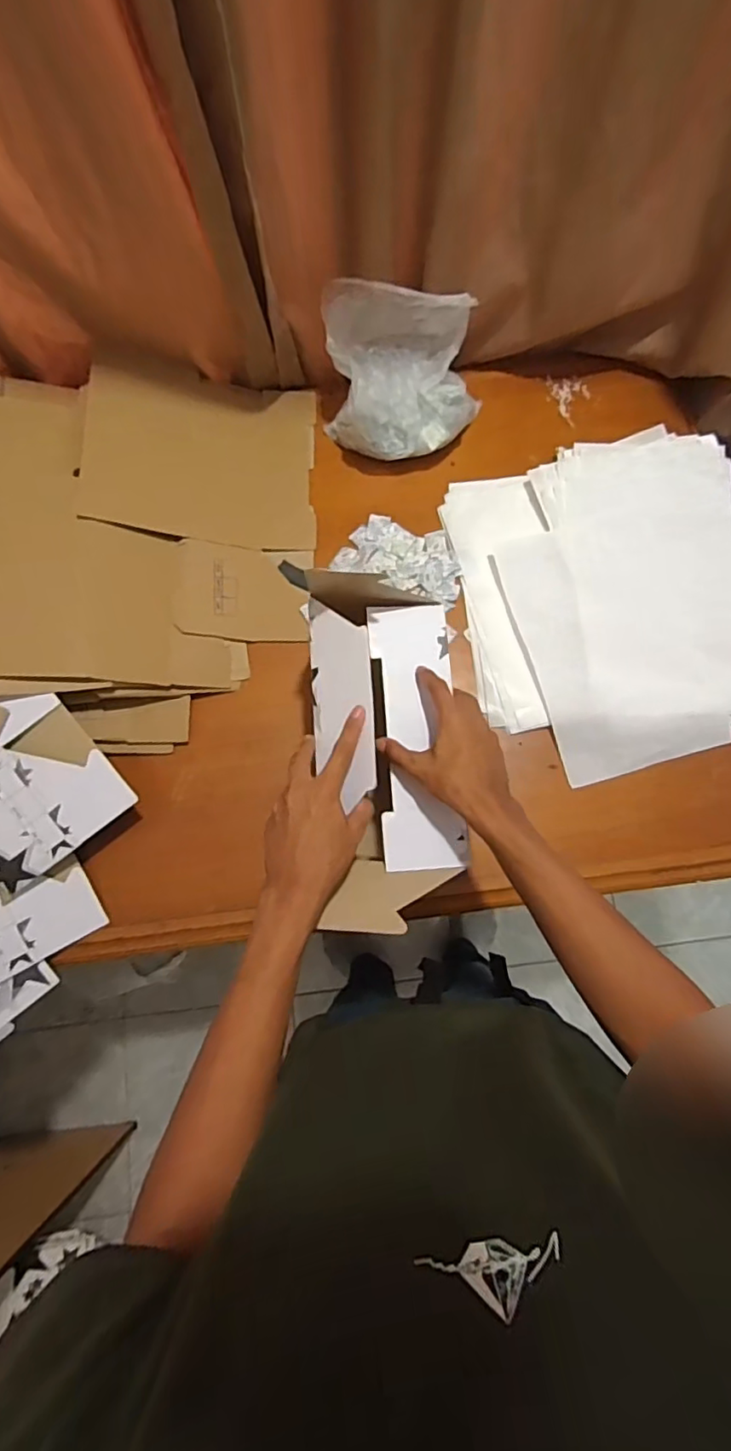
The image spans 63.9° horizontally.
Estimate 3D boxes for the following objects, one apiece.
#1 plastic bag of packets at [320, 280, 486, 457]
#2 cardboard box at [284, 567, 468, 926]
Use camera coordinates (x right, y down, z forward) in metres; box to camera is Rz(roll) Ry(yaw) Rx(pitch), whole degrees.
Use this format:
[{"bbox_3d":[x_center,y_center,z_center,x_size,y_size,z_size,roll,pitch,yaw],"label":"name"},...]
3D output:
[{"bbox_3d":[0.055,-0.470,0.792,0.213,0.164,0.157,-8,77,-1],"label":"plastic bag of packets"},{"bbox_3d":[0.021,0.002,0.583,0.152,0.068,0.351,-10,78,-2],"label":"cardboard box"}]

